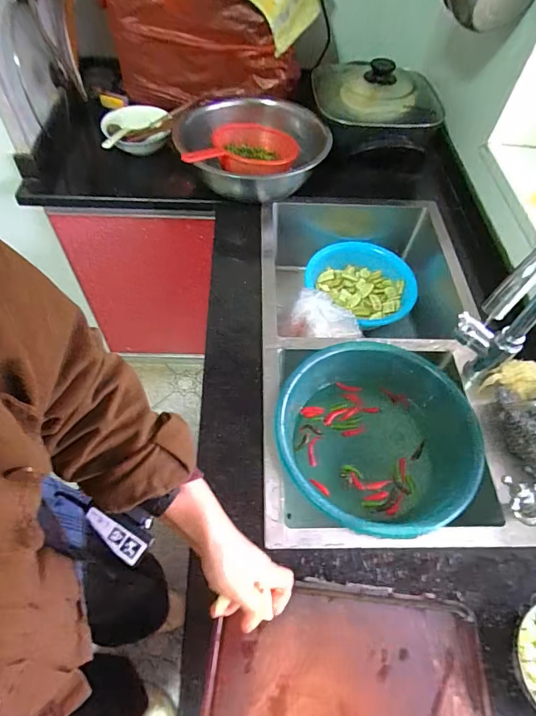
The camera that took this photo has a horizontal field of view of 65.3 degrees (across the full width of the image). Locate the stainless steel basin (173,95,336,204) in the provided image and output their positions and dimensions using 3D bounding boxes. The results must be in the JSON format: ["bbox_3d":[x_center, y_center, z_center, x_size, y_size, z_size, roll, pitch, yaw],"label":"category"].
[{"bbox_3d":[-0.033,-0.471,0.959,0.318,0.109,0.329,1,57,-2],"label":"stainless steel basin"}]

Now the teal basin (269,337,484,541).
[{"bbox_3d":[0.180,0.128,0.679,0.315,0.105,0.304,1,57,-2],"label":"teal basin"}]

